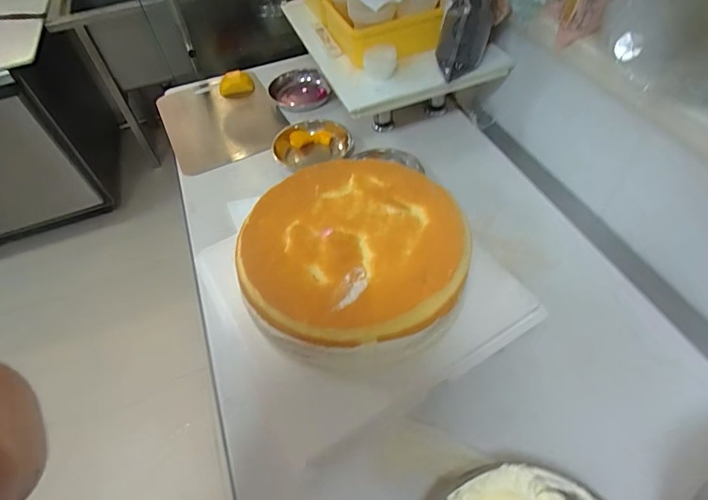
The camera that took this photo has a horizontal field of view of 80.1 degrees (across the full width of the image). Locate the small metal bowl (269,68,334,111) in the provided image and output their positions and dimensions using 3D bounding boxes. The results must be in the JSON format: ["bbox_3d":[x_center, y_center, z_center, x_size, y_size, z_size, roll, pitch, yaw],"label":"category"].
[{"bbox_3d":[-0.148,-0.447,1.174,0.163,0.047,0.168,-3,52,4],"label":"small metal bowl"}]

